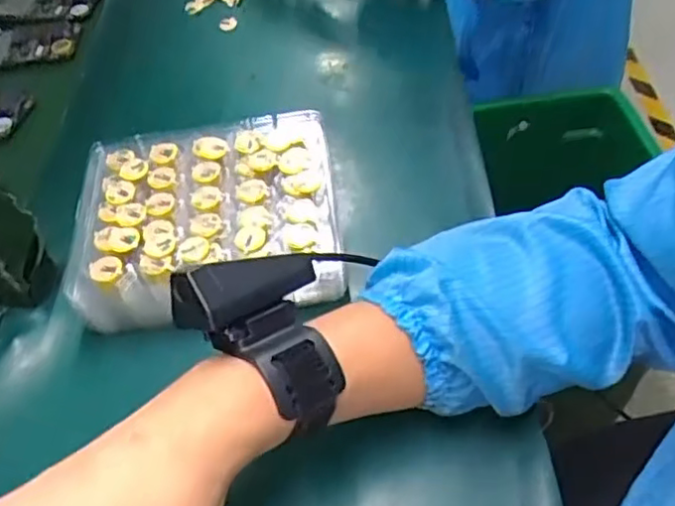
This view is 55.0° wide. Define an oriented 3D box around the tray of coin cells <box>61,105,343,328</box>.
[{"bbox_3d":[-0.089,-0.023,0.456,0.179,0.057,0.150,-6,51,-1],"label":"tray of coin cells"}]

